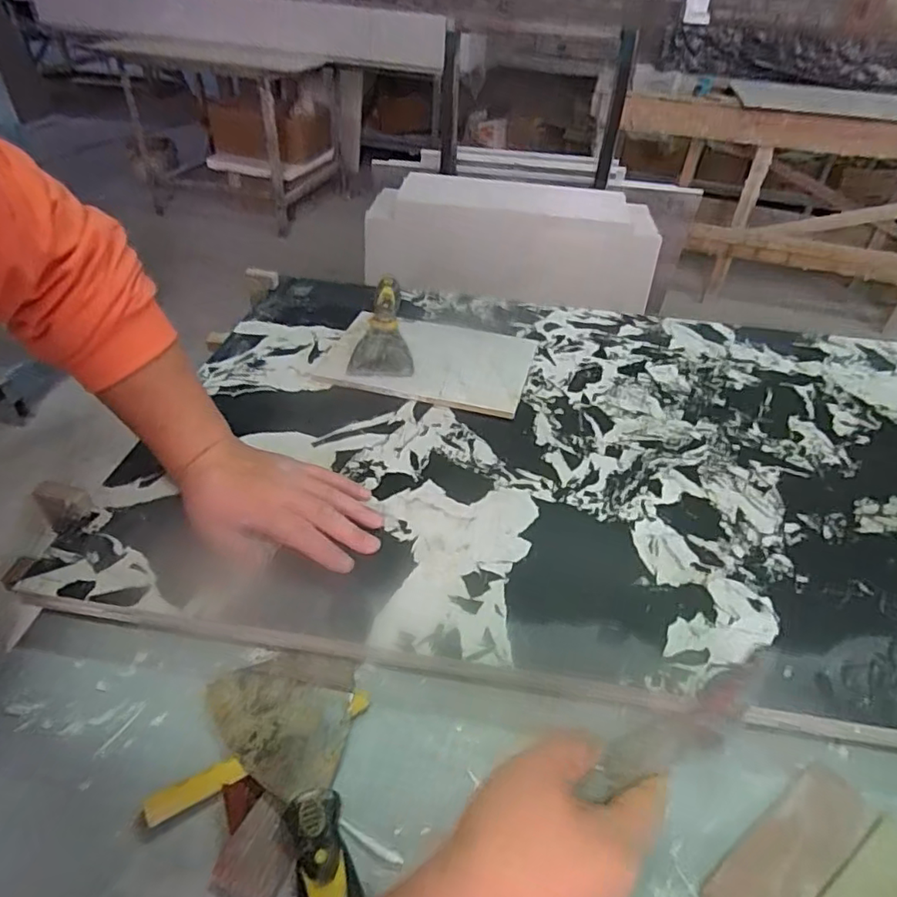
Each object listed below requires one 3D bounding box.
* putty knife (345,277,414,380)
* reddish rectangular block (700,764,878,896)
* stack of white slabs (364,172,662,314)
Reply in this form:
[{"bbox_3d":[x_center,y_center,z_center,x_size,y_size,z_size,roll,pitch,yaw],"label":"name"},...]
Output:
[{"bbox_3d":[-0.087,-0.149,0.699,0.072,0.030,0.191,-4,42,-8],"label":"putty knife"},{"bbox_3d":[0.208,0.242,0.351,0.137,0.012,0.042,-23,48,-26],"label":"reddish rectangular block"},{"bbox_3d":[0.175,-0.598,1.691,0.809,0.242,0.360,13,43,11],"label":"stack of white slabs"}]

